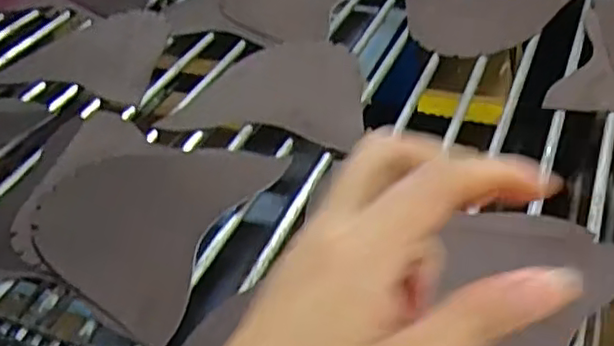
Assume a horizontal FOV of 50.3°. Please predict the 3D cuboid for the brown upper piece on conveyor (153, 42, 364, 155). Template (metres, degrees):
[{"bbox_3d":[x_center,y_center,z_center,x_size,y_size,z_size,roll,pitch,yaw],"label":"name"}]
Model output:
[{"bbox_3d":[-0.037,-0.113,0.856,0.239,0.005,0.218,6,42,15],"label":"brown upper piece on conveyor"}]

